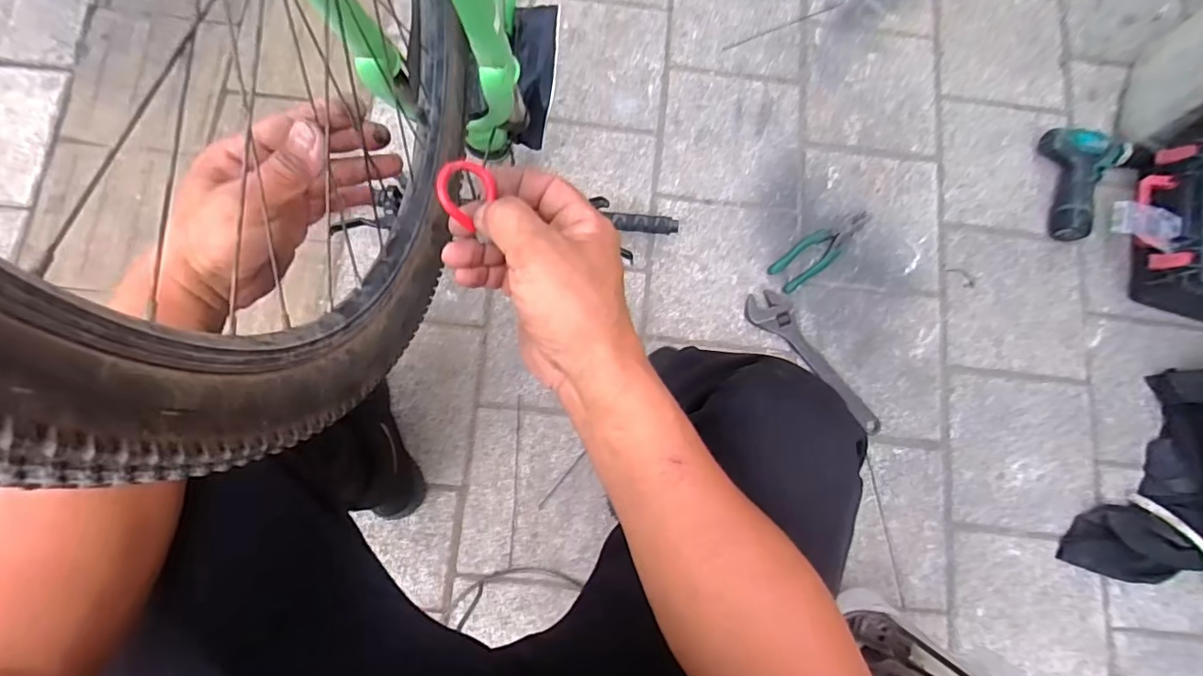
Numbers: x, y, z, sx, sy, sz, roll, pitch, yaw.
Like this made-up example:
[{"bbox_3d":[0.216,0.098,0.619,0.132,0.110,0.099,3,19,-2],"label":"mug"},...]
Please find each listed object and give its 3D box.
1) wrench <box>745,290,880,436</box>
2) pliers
[{"bbox_3d":[0.358,0.031,0.924,0.068,0.022,0.297,-44,85,-8],"label":"wrench"},{"bbox_3d":[0.374,-0.153,0.952,0.193,0.021,0.060,-35,84,-7],"label":"pliers"}]

